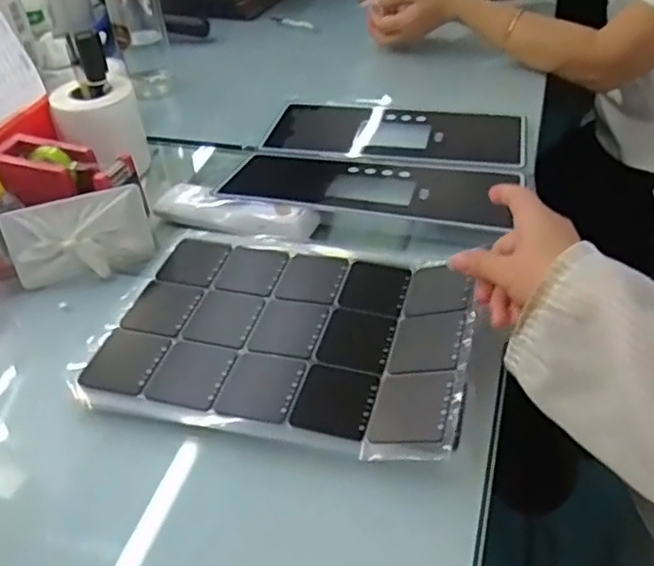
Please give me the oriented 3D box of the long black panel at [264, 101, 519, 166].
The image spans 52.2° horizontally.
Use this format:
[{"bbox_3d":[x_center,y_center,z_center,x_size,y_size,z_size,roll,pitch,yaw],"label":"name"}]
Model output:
[{"bbox_3d":[0.080,-0.176,0.769,0.285,0.011,0.129,7,41,13],"label":"long black panel"}]

